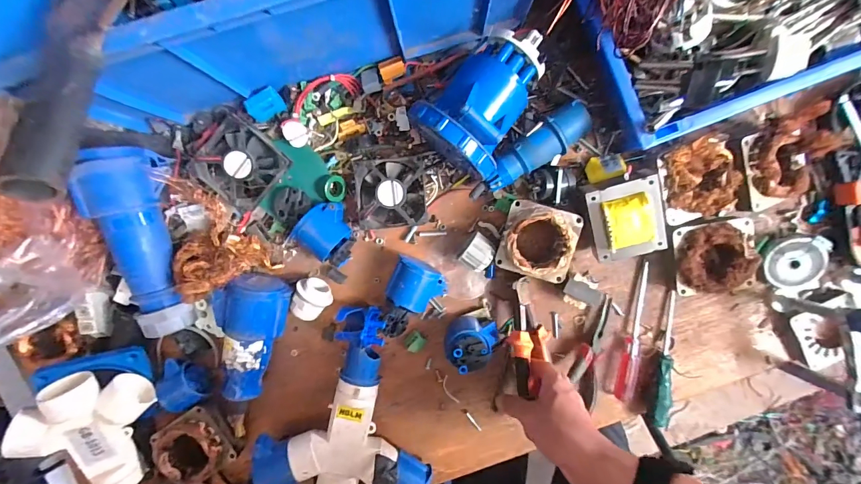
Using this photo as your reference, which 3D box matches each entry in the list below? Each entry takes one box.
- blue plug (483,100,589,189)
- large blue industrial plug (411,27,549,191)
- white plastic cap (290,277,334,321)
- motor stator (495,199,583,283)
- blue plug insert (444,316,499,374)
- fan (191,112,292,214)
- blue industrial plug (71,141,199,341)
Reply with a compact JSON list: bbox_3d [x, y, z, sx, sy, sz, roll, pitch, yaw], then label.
[{"bbox_3d":[0.120,-0.102,0.434,0.130,0.046,0.038,-39,91,4],"label":"blue plug"},{"bbox_3d":[0.056,-0.146,0.378,0.100,0.081,0.142,32,94,0],"label":"large blue industrial plug"},{"bbox_3d":[-0.145,0.067,0.464,0.046,0.042,0.043,0,93,3],"label":"white plastic cap"},{"bbox_3d":[0.123,-0.001,0.436,0.082,0.059,0.080,15,94,2],"label":"motor stator"},{"bbox_3d":[0.051,0.120,0.449,0.064,0.060,0.051,-3,93,3],"label":"blue plug insert"},{"bbox_3d":[-0.218,-0.088,0.433,0.082,0.030,0.083,42,94,0],"label":"fan"},{"bbox_3d":[-0.314,0.004,0.416,0.066,0.071,0.202,-14,93,3],"label":"blue industrial plug"}]

